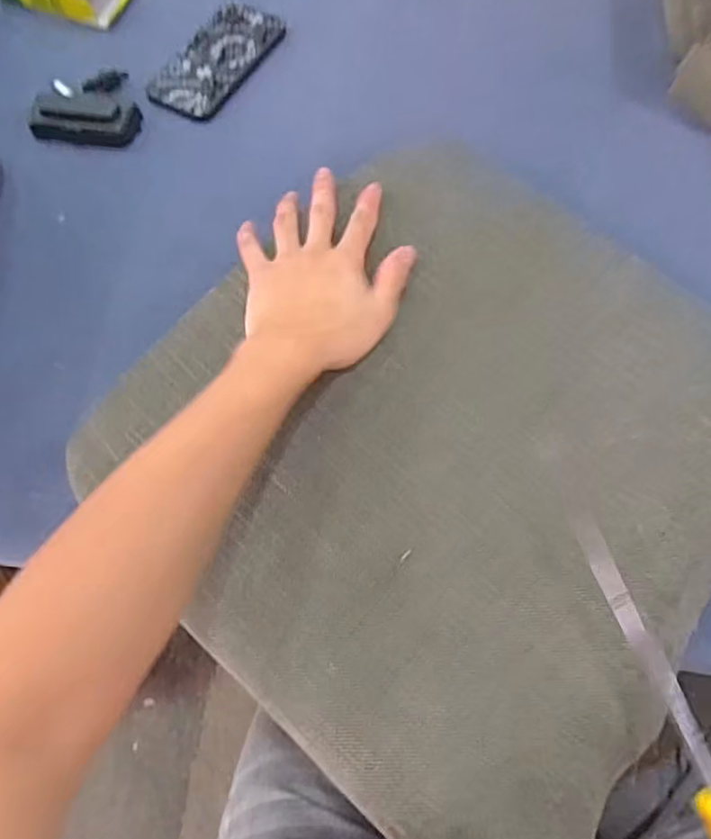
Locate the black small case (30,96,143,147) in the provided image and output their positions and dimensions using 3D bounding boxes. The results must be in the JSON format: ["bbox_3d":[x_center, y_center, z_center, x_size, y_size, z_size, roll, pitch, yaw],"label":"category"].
[{"bbox_3d":[-0.274,-0.303,0.654,0.107,0.021,0.053,12,68,7],"label":"black small case"}]

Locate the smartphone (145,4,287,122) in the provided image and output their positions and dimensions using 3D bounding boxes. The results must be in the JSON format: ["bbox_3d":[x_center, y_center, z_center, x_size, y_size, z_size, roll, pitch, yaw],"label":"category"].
[{"bbox_3d":[-0.148,-0.381,0.687,0.084,0.013,0.163,30,72,13],"label":"smartphone"}]

